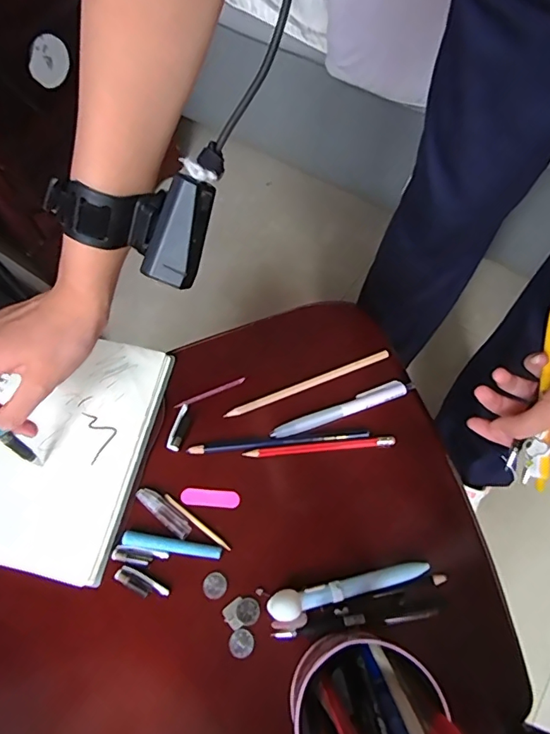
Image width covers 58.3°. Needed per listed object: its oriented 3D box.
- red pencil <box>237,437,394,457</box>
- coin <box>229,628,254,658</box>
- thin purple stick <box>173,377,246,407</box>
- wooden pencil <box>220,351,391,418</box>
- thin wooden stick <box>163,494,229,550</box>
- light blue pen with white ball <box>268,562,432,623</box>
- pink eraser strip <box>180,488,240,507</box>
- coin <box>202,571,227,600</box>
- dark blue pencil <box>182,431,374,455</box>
[{"bbox_3d":[0.039,0.070,0.433,0.130,0.007,0.010,-4,63,-2],"label":"red pencil"},{"bbox_3d":[-0.025,0.208,0.371,0.019,0.004,0.019,0,63,0],"label":"coin"},{"bbox_3d":[-0.060,0.024,0.458,0.069,0.004,0.005,-21,65,-10],"label":"thin purple stick"},{"bbox_3d":[0.032,0.016,0.459,0.161,0.004,0.011,-21,65,-10],"label":"wooden pencil"},{"bbox_3d":[-0.065,0.128,0.409,0.070,0.004,0.005,34,68,16],"label":"thin wooden stick"},{"bbox_3d":[0.057,0.168,0.376,0.125,0.014,0.019,-13,64,-6],"label":"light blue pen with white ball"},{"bbox_3d":[-0.055,0.110,0.417,0.049,0.004,0.015,3,63,2],"label":"pink eraser strip"},{"bbox_3d":[-0.047,0.172,0.388,0.019,0.004,0.019,0,63,0],"label":"coin"},{"bbox_3d":[0.003,0.066,0.435,0.156,0.004,0.010,-4,63,-2],"label":"dark blue pencil"}]

